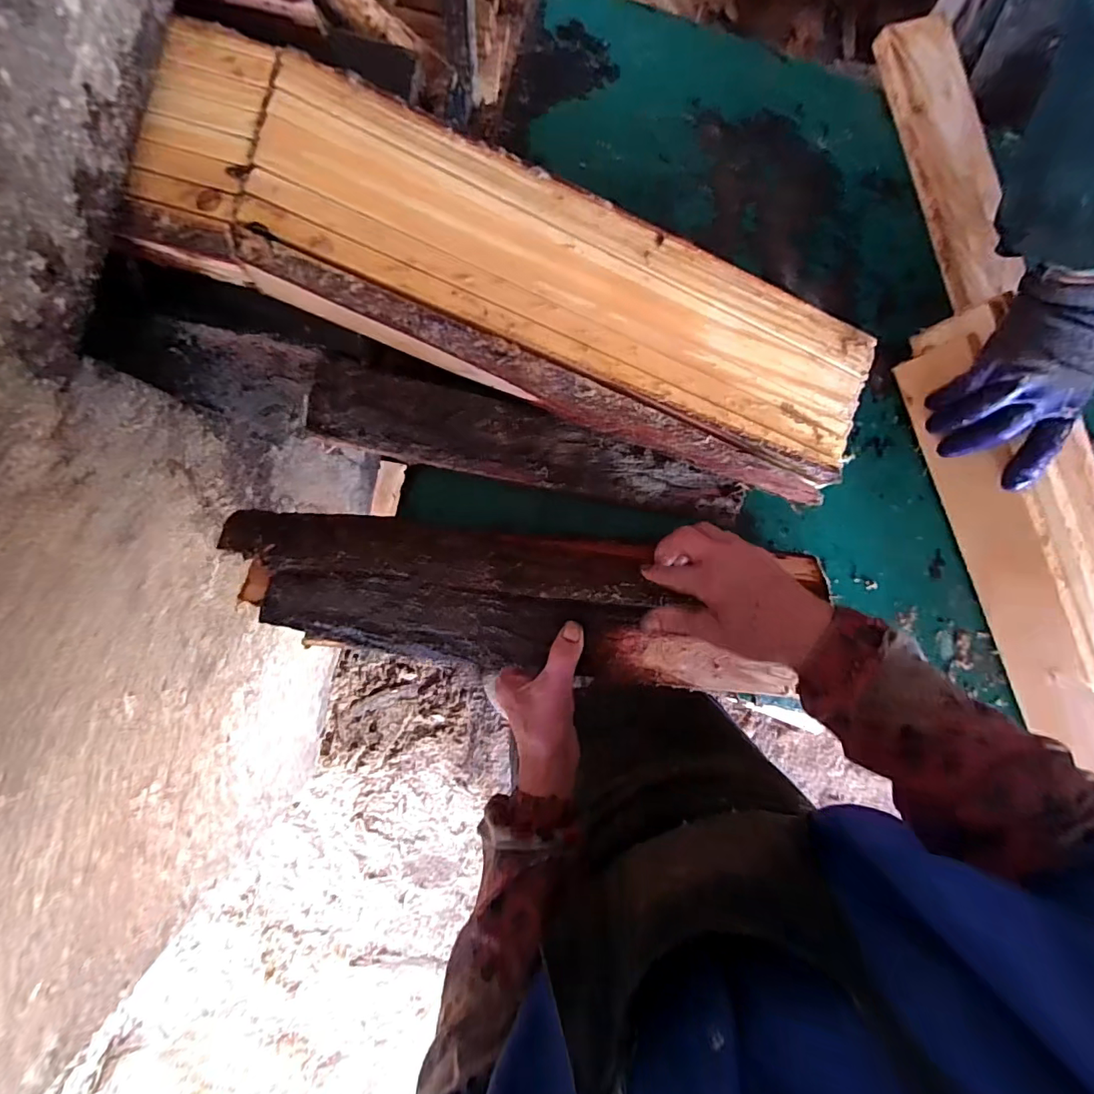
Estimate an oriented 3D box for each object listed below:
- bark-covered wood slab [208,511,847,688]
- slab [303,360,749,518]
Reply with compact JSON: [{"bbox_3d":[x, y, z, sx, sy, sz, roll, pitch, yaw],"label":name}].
[{"bbox_3d":[-0.016,0.046,0.459,0.508,0.033,0.127,10,89,-3],"label":"bark-covered wood slab"},{"bbox_3d":[-0.007,-0.095,0.489,0.412,0.027,0.073,12,89,-6],"label":"slab"}]

